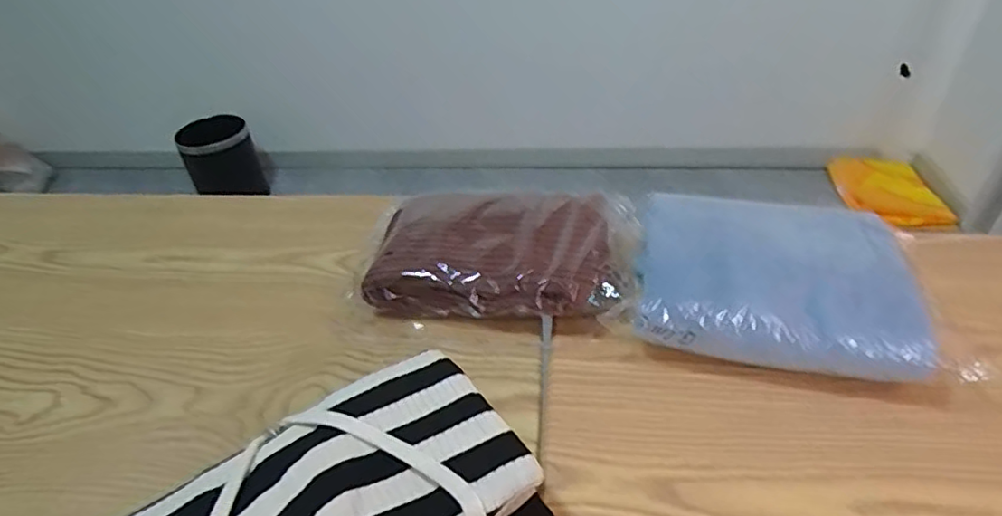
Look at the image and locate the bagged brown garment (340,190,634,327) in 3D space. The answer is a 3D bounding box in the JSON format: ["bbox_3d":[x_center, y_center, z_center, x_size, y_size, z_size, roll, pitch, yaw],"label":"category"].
[{"bbox_3d":[-0.003,-0.007,0.595,0.266,0.069,0.171,6,41,11],"label":"bagged brown garment"}]

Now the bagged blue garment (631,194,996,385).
[{"bbox_3d":[0.243,0.019,0.520,0.252,0.088,0.175,6,41,12],"label":"bagged blue garment"}]

